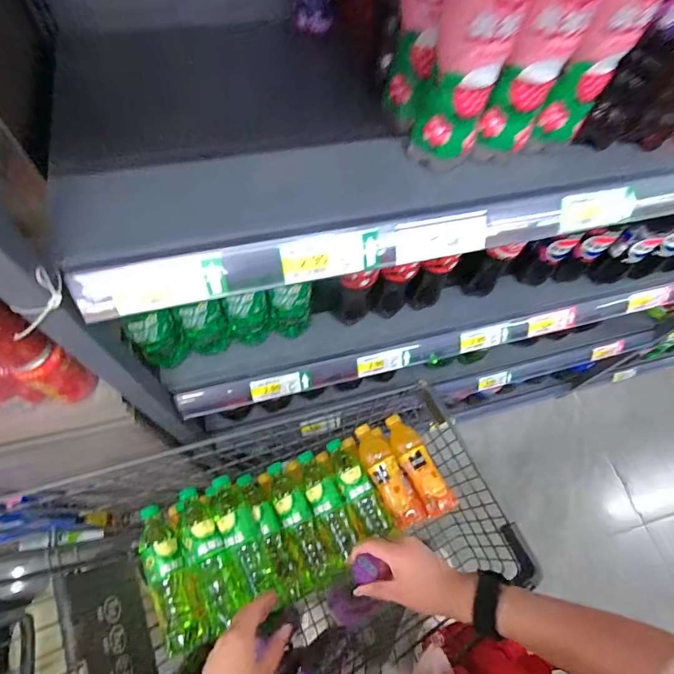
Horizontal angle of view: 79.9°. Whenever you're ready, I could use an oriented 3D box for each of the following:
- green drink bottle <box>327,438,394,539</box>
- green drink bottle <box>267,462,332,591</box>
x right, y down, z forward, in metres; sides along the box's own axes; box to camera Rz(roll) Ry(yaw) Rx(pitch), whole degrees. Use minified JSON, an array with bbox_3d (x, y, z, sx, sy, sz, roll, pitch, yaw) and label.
[{"bbox_3d":[0.037,0.295,0.790,0.062,0.060,0.191,-22,66,-14],"label":"green drink bottle"},{"bbox_3d":[-0.077,0.352,0.772,0.057,0.070,0.232,-21,66,-14],"label":"green drink bottle"}]

